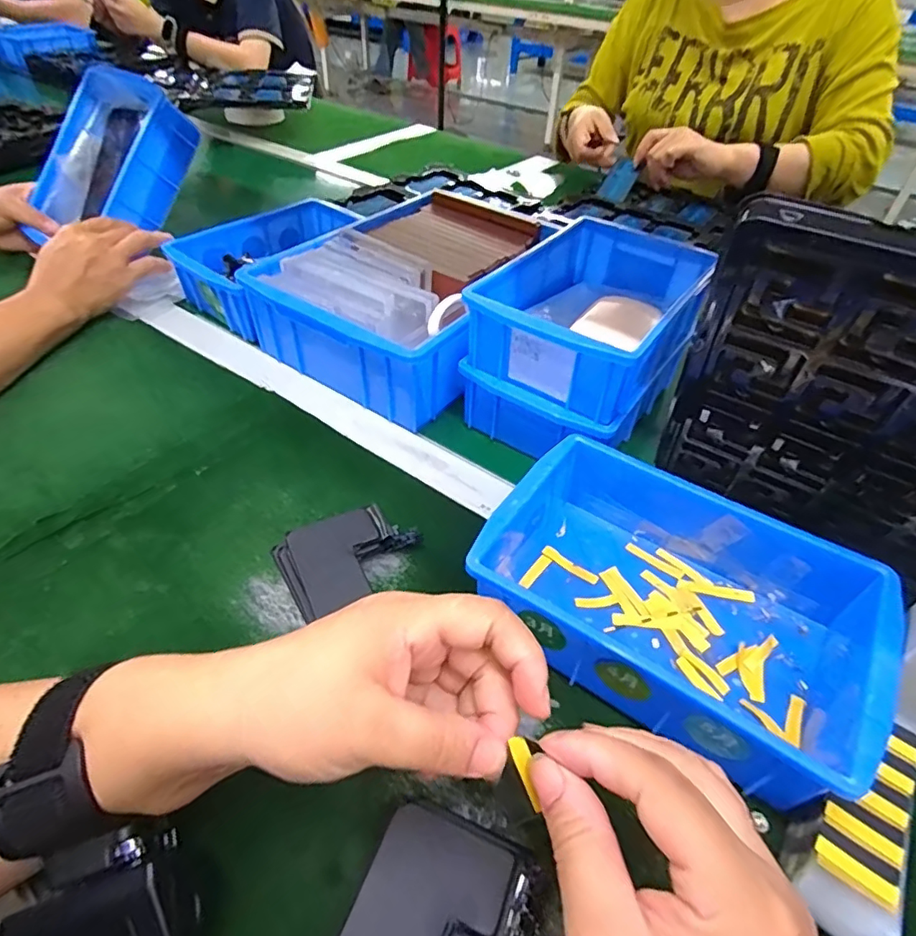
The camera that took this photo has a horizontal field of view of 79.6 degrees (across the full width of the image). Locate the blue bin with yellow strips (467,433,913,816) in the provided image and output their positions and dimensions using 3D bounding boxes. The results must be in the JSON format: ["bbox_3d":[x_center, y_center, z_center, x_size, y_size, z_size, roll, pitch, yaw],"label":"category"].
[{"bbox_3d":[0.118,0.074,0.314,0.200,0.065,0.132,28,49,23],"label":"blue bin with yellow strips"}]

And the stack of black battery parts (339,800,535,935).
[{"bbox_3d":[-0.005,0.190,0.217,0.075,0.033,0.078,19,47,14],"label":"stack of black battery parts"}]

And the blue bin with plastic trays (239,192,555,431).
[{"bbox_3d":[-0.039,-0.158,0.534,0.212,0.092,0.260,33,52,26],"label":"blue bin with plastic trays"}]

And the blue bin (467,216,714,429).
[{"bbox_3d":[0.109,-0.130,0.439,0.126,0.057,0.204,28,50,22],"label":"blue bin"}]

